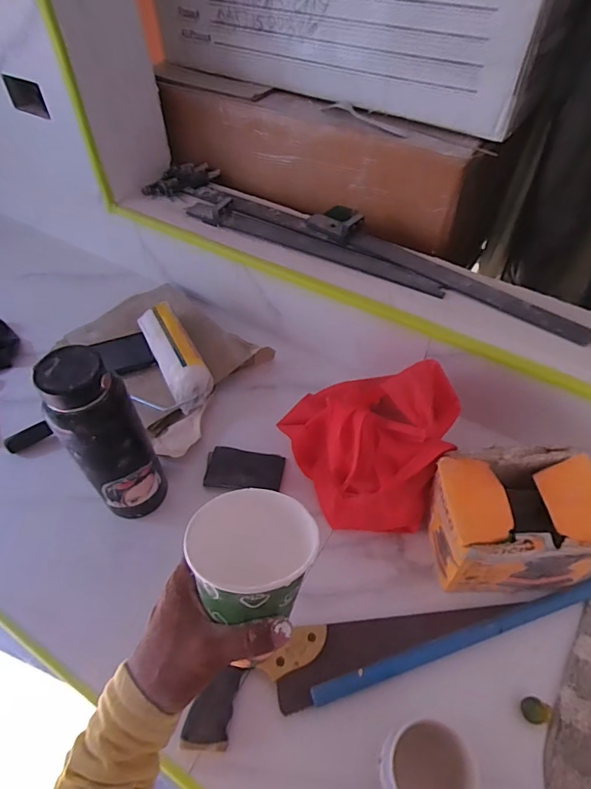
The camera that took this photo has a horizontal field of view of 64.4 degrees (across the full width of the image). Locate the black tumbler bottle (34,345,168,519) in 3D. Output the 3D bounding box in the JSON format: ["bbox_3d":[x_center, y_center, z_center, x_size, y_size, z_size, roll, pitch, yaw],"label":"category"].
[{"bbox_3d":[-0.229,0.059,0.573,0.082,0.252,0.082,0,51,0],"label":"black tumbler bottle"}]

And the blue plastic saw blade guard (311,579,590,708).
[{"bbox_3d":[0.235,0.283,0.572,0.445,0.015,0.026,-15,53,-11],"label":"blue plastic saw blade guard"}]

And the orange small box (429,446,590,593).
[{"bbox_3d":[0.272,0.158,0.590,0.196,0.137,0.137,-3,51,-1],"label":"orange small box"}]

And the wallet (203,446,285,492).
[{"bbox_3d":[-0.077,0.113,0.709,0.115,0.019,0.070,4,51,4],"label":"wallet"}]

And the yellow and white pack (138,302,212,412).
[{"bbox_3d":[-0.202,-0.067,0.792,0.070,0.060,0.219,-24,55,-17],"label":"yellow and white pack"}]

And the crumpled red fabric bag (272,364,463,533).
[{"bbox_3d":[0.100,0.079,0.634,0.222,0.177,0.161,-3,51,-1],"label":"crumpled red fabric bag"}]

